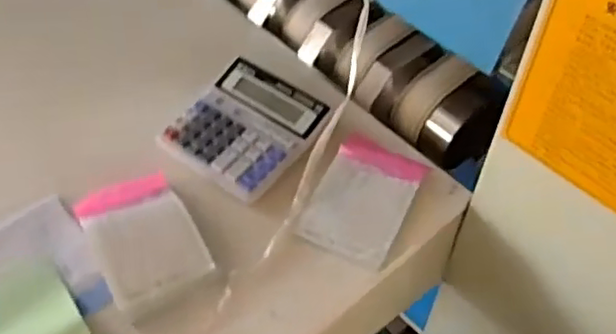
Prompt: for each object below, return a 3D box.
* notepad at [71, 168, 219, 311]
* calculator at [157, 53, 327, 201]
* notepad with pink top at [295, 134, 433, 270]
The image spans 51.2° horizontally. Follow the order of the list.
[{"bbox_3d":[-0.178,0.074,0.700,0.105,0.018,0.145,-23,55,-20],"label":"notepad"},{"bbox_3d":[-0.077,-0.052,0.787,0.160,0.028,0.165,32,56,21],"label":"calculator"},{"bbox_3d":[0.066,0.032,0.738,0.105,0.010,0.159,22,53,14],"label":"notepad with pink top"}]

